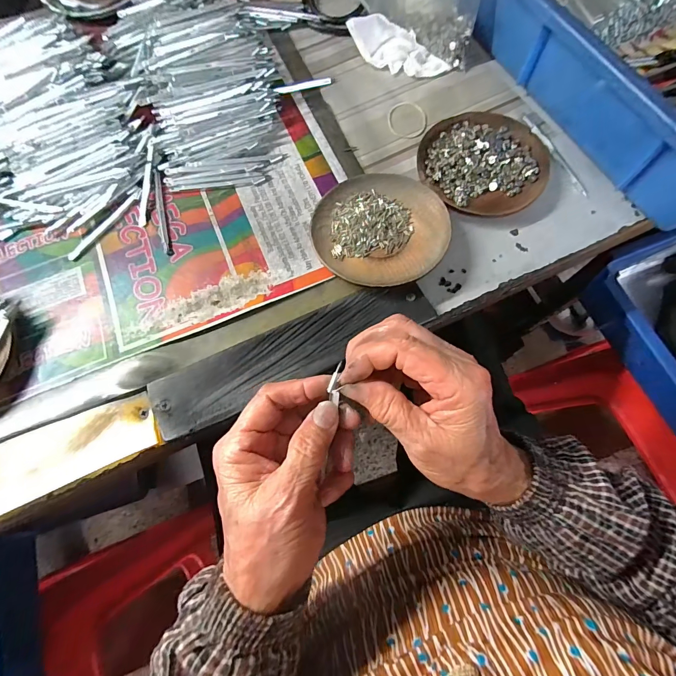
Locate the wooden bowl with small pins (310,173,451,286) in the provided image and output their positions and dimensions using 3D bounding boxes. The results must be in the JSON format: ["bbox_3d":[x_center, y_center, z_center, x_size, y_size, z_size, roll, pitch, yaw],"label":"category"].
[{"bbox_3d":[0.035,-0.098,0.312,0.110,0.025,0.121,0,73,1],"label":"wooden bowl with small pins"}]

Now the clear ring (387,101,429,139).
[{"bbox_3d":[0.071,-0.223,0.367,0.040,0.004,0.052,-5,73,0],"label":"clear ring"}]

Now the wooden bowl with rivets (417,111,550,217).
[{"bbox_3d":[0.135,-0.161,0.334,0.112,0.017,0.111,0,73,1],"label":"wooden bowl with rivets"}]

